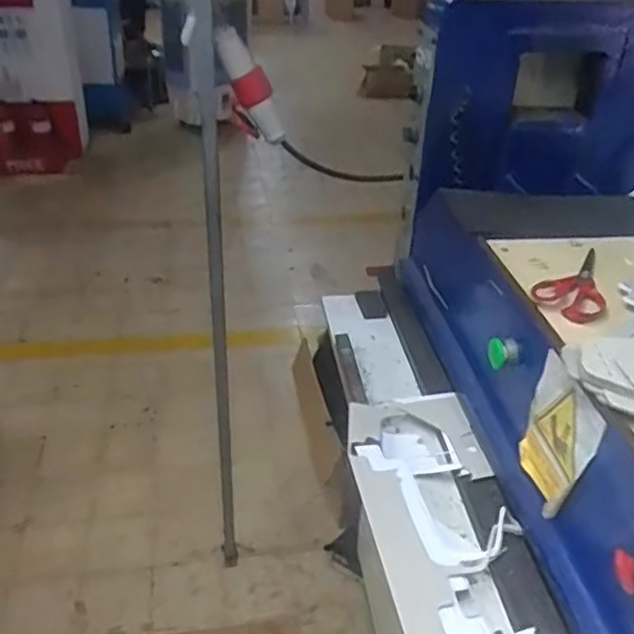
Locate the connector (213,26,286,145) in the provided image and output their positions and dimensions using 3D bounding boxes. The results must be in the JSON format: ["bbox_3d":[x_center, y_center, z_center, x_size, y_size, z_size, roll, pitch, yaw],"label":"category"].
[{"bbox_3d":[-0.129,-0.421,1.257,0.088,0.088,0.340,11,-12,10],"label":"connector"}]

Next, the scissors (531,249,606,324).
[{"bbox_3d":[0.336,-0.046,0.865,0.085,0.006,0.207,18,34,21],"label":"scissors"}]

